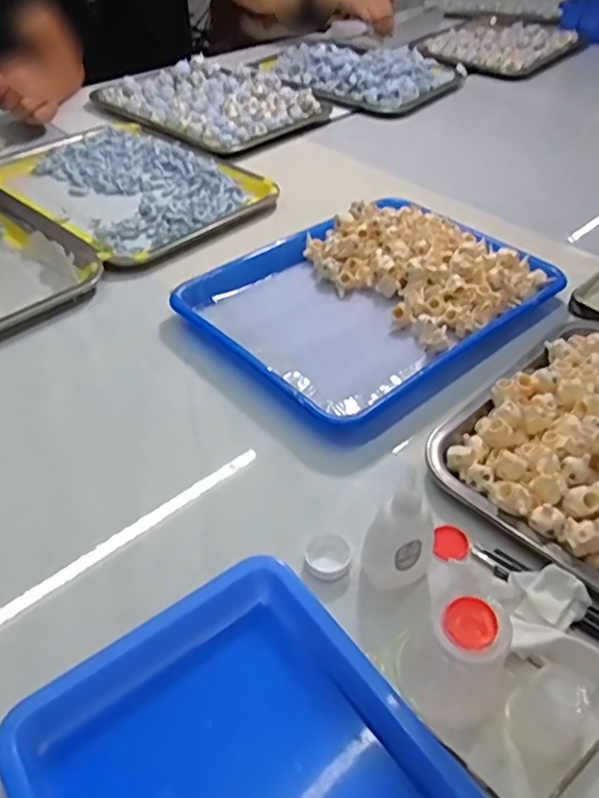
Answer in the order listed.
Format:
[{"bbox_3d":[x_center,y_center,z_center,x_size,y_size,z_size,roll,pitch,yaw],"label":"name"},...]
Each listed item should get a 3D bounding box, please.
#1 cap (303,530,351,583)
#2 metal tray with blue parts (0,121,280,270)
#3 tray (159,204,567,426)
[{"bbox_3d":[0.019,0.103,0.393,0.029,0.010,0.032,9,45,11],"label":"cap"},{"bbox_3d":[-0.226,-0.283,0.786,0.351,0.020,0.252,33,54,30],"label":"metal tray with blue parts"},{"bbox_3d":[0.069,-0.107,0.591,0.315,0.034,0.247,-33,52,-28],"label":"tray"}]

